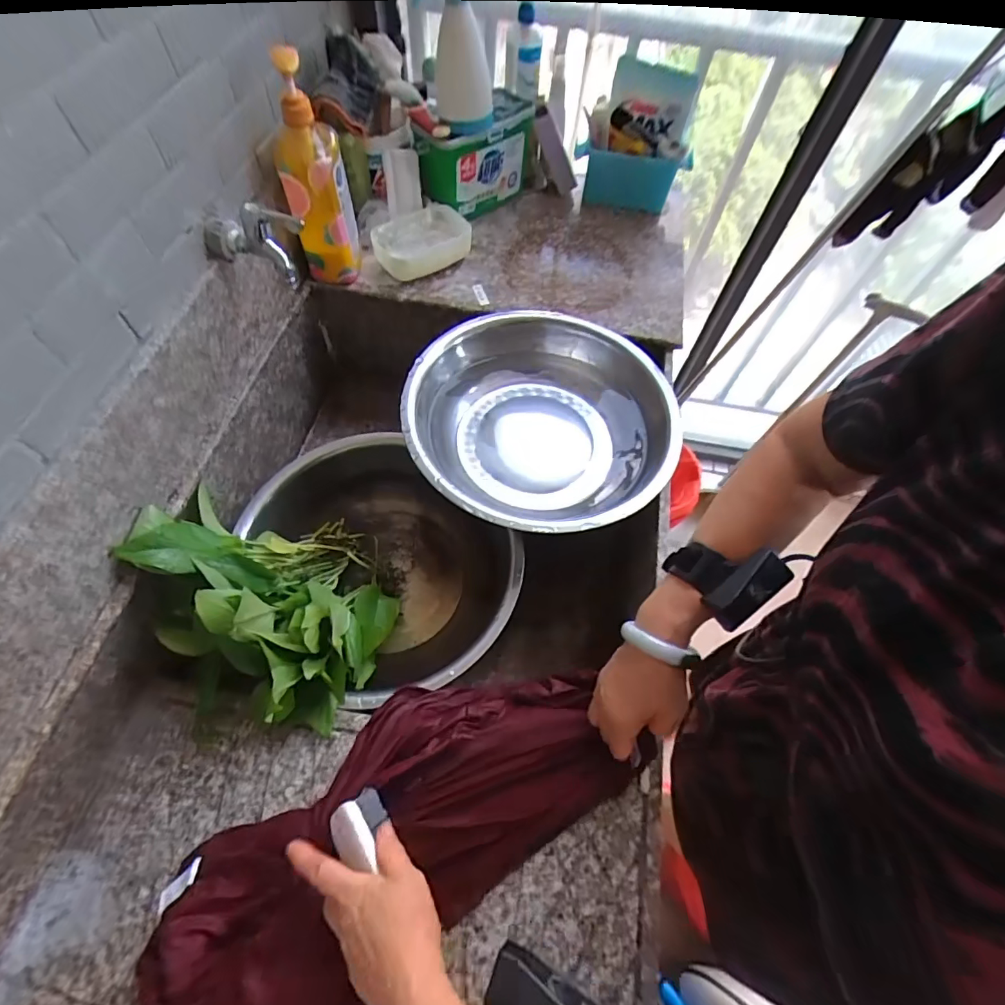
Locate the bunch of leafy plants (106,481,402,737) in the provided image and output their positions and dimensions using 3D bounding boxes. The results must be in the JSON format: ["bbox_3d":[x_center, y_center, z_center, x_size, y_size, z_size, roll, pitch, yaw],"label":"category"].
[{"bbox_3d":[-0.257,0.096,0.579,0.263,0.175,0.223,29,63,12],"label":"bunch of leafy plants"}]

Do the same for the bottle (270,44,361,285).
[{"bbox_3d":[-0.244,-0.419,0.639,0.077,0.250,0.061,-3,61,-5],"label":"bottle"}]

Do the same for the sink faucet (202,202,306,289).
[{"bbox_3d":[-0.280,-0.300,0.556,0.113,0.074,0.036,6,61,-1],"label":"sink faucet"}]

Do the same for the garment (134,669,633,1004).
[{"bbox_3d":[-0.104,0.319,0.458,0.456,0.092,0.209,-32,68,-16],"label":"garment"}]

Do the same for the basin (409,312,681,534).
[{"bbox_3d":[0.040,-0.105,0.689,0.344,0.114,0.333,2,61,-3],"label":"basin"}]

